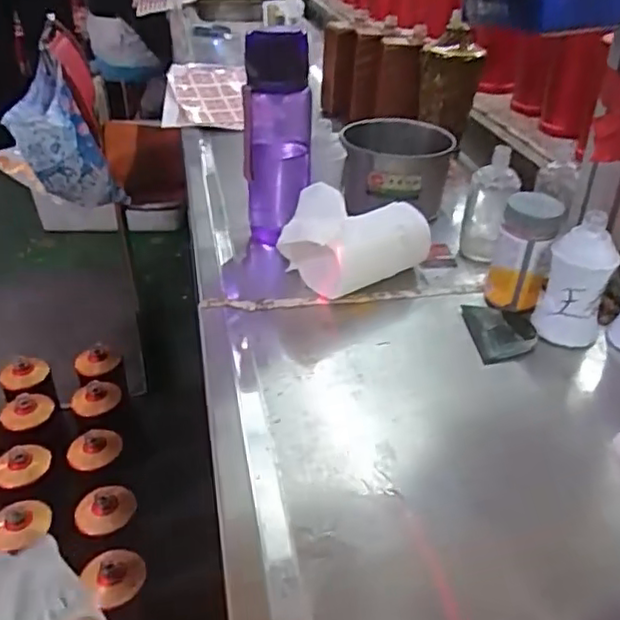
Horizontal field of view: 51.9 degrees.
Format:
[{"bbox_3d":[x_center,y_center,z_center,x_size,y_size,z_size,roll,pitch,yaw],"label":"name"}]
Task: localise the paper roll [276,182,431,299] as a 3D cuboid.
[{"bbox_3d":[0.039,-0.076,0.671,0.151,0.081,0.105,-23,40,-29],"label":"paper roll"}]

